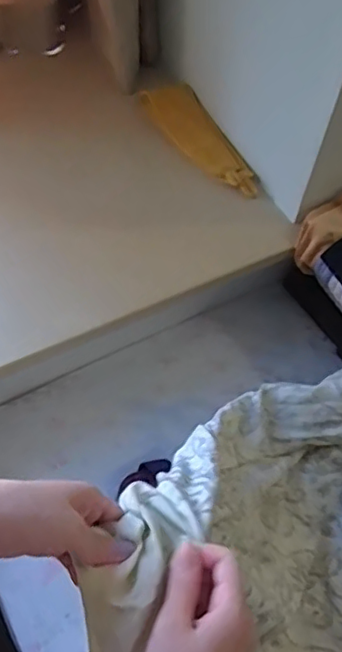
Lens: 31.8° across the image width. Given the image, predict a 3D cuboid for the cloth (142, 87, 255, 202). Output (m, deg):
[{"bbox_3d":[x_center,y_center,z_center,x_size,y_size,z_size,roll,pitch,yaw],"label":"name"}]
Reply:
[{"bbox_3d":[0.043,-0.311,1.001,0.098,0.016,0.294,-18,62,-14],"label":"cloth"}]

